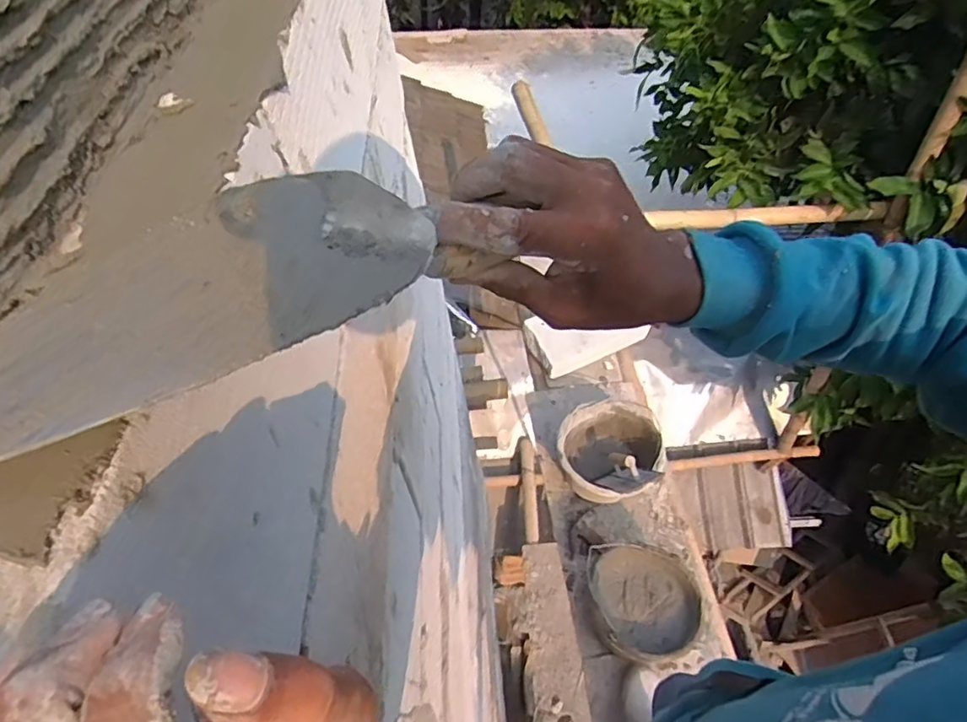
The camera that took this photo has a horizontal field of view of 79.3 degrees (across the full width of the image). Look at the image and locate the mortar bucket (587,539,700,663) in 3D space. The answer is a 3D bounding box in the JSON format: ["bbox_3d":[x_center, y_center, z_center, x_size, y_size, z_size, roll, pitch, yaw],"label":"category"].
[{"bbox_3d":[0.336,0.510,1.253,0.238,0.132,0.206,12,51,16],"label":"mortar bucket"}]

